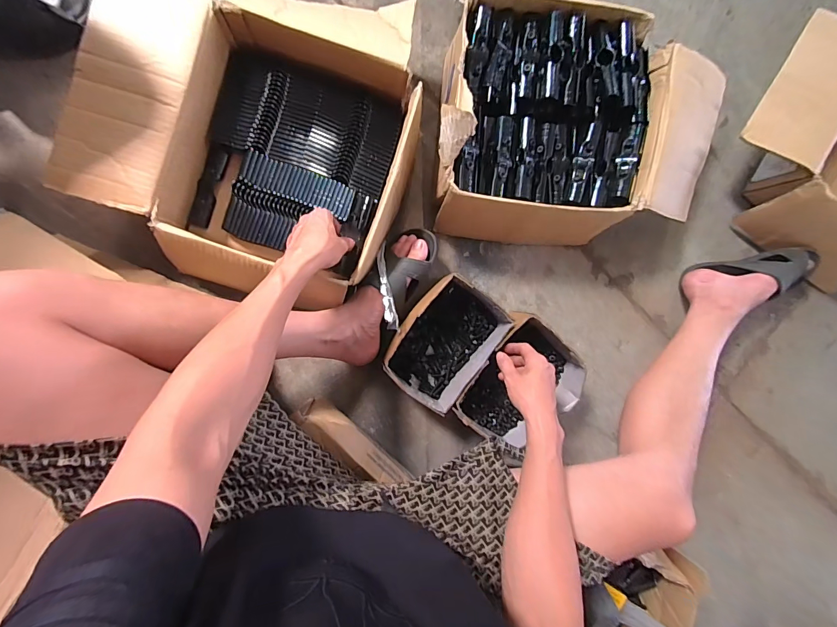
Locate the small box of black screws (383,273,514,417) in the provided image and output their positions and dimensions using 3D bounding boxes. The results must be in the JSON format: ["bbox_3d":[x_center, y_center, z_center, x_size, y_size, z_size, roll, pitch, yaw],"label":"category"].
[{"bbox_3d":[0.041,0.047,0.671,0.140,0.094,0.200,38,88,-7],"label":"small box of black screws"}]

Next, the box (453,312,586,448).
[{"bbox_3d":[0.176,0.119,0.677,0.173,0.098,0.204,32,89,-8],"label":"box"}]

